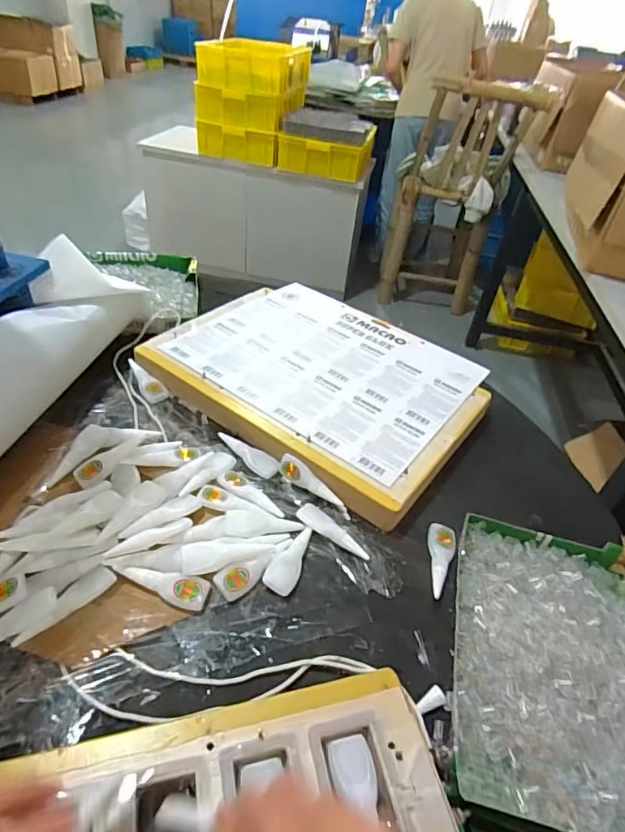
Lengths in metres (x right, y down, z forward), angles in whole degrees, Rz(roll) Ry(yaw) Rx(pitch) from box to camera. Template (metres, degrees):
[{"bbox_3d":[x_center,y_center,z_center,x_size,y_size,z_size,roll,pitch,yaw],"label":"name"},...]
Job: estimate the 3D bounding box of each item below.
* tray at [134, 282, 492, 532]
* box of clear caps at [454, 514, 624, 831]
[{"bbox_3d":[0.022,-0.070,0.695,0.411,0.032,0.340,31,49,23],"label":"tray"},{"bbox_3d":[0.234,0.218,0.432,0.212,0.036,0.256,13,45,7],"label":"box of clear caps"}]

